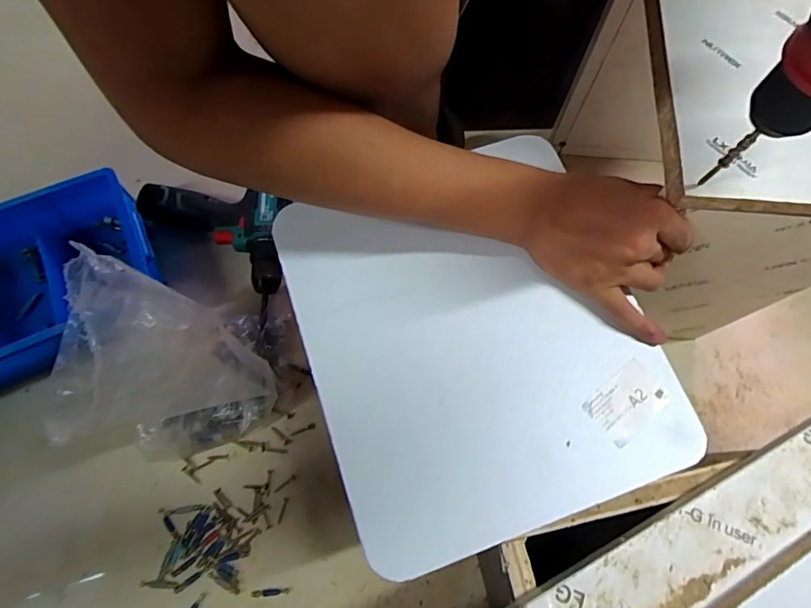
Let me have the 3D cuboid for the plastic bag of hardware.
[{"bbox_3d":[-0.236,0.072,0.508,0.158,0.189,0.181,3,71,0],"label":"plastic bag of hardware"}]

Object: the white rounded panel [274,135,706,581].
[{"bbox_3d":[0.052,0.021,0.372,0.250,0.013,0.293,-18,72,-7],"label":"white rounded panel"}]

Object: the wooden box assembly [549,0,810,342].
[{"bbox_3d":[0.294,-0.154,0.509,0.186,0.307,0.291,5,71,0],"label":"wooden box assembly"}]

